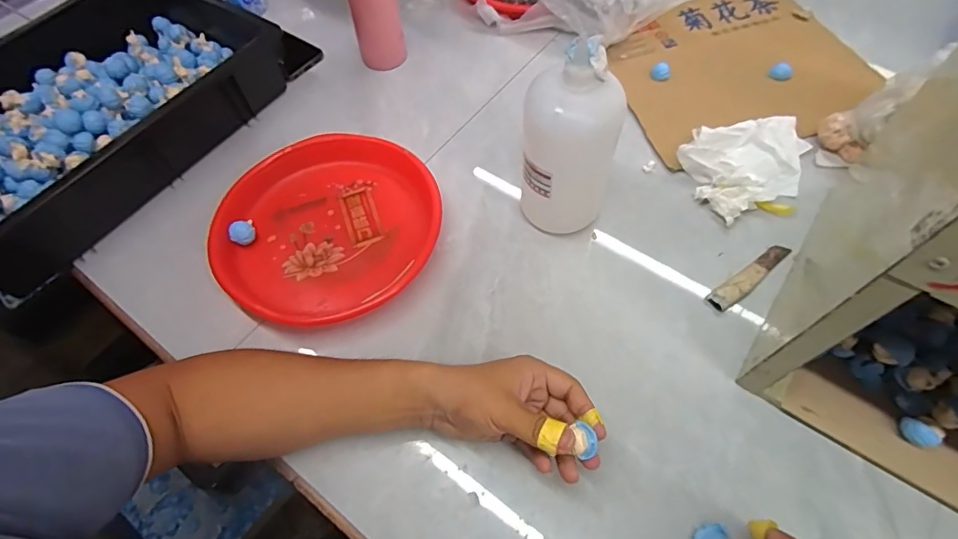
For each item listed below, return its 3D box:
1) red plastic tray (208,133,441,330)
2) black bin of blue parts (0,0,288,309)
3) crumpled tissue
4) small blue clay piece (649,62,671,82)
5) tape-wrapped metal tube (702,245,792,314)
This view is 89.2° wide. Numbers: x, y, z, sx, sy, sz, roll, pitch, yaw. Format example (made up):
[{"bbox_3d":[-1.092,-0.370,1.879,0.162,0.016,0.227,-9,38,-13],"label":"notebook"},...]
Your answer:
[{"bbox_3d":[-0.170,-0.049,0.563,0.246,0.040,0.249,13,60,11],"label":"red plastic tray"},{"bbox_3d":[-0.500,-0.205,0.643,0.319,0.109,0.445,26,64,18],"label":"black bin of blue parts"},{"bbox_3d":[0.329,-0.131,0.581,0.164,0.035,0.111,-21,60,-9],"label":"crumpled tissue"},{"bbox_3d":[0.256,-0.279,0.684,0.027,0.018,0.021,17,61,13],"label":"small blue clay piece"},{"bbox_3d":[0.292,0.008,0.520,0.119,0.009,0.024,-32,62,-15],"label":"tape-wrapped metal tube"}]

